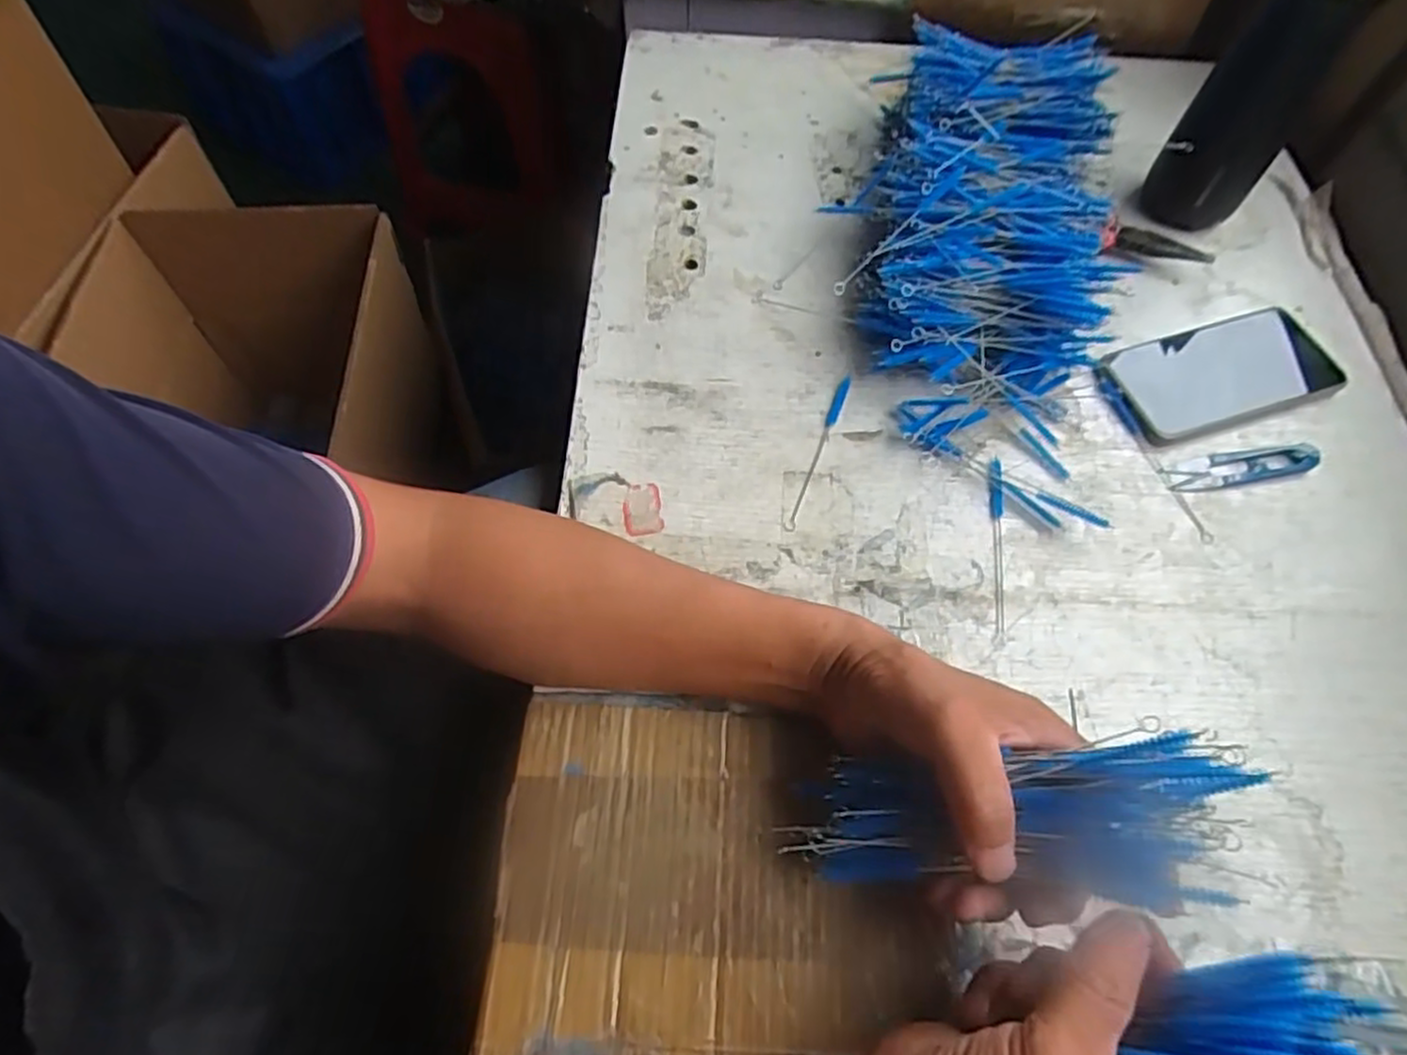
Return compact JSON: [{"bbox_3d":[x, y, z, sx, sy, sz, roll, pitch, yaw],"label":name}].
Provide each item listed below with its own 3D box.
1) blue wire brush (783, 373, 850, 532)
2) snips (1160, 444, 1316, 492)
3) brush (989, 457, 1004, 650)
[{"bbox_3d":[0.076,-0.051,0.480,0.008,0.004,0.128,20,62,8],"label":"blue wire brush"},{"bbox_3d":[0.353,-0.042,0.484,0.097,0.015,0.025,-9,62,-8],"label":"snips"},{"bbox_3d":[0.181,0.013,0.451,0.008,0.004,0.126,9,61,2],"label":"brush"}]

